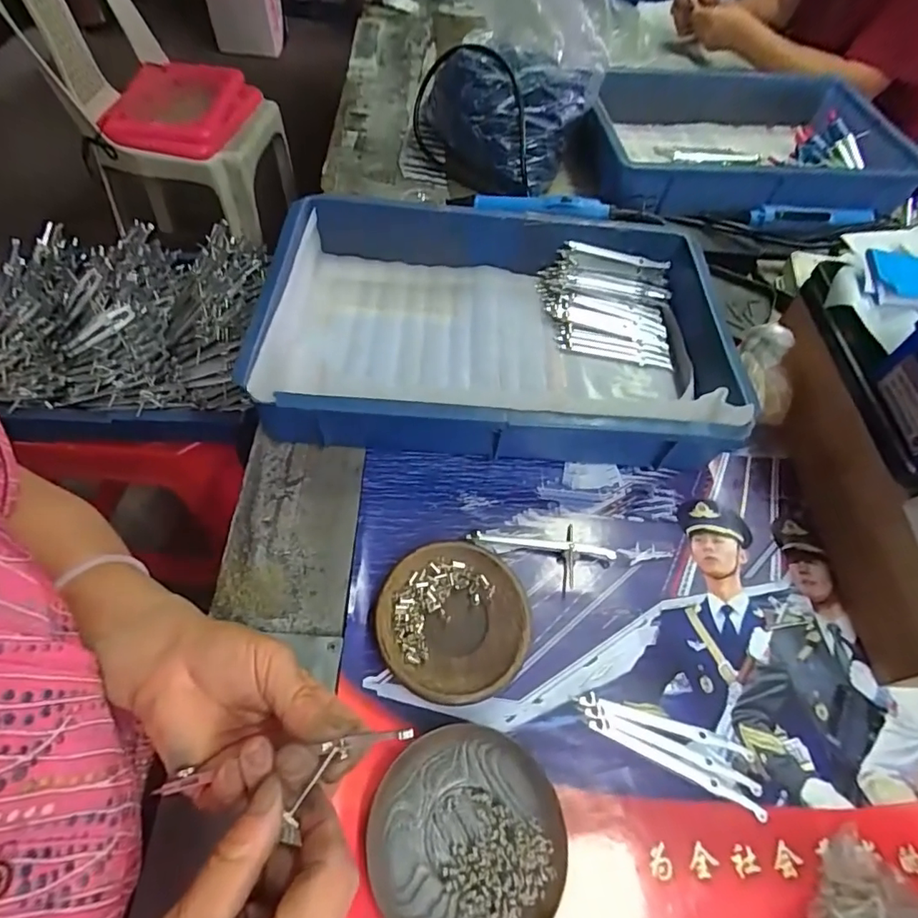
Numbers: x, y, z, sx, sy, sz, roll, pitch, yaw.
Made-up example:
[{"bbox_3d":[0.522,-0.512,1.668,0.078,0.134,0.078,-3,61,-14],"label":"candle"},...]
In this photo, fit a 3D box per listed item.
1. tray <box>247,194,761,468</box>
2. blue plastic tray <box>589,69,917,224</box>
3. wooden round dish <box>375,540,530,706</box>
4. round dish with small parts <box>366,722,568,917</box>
[{"bbox_3d":[0.039,-0.126,0.521,0.427,0.080,0.278,4,57,-3],"label":"tray"},{"bbox_3d":[0.395,-0.445,0.747,0.392,0.075,0.330,3,57,-3],"label":"blue plastic tray"},{"bbox_3d":[-0.004,0.118,0.393,0.106,0.018,0.112,2,57,-4],"label":"wooden round dish"},{"bbox_3d":[0.005,0.229,0.323,0.114,0.013,0.115,2,57,-4],"label":"round dish with small parts"}]

